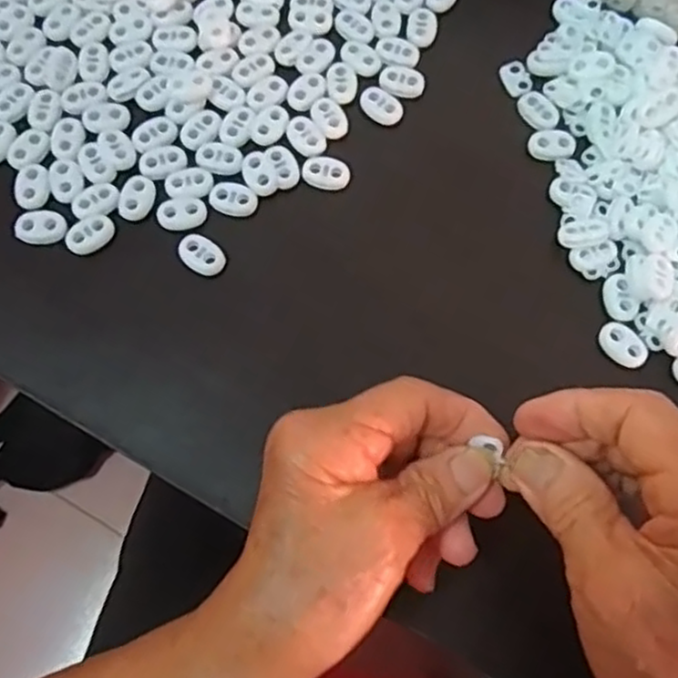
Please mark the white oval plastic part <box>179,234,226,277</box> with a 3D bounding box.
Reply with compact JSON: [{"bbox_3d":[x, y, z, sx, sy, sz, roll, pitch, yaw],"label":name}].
[{"bbox_3d":[-0.063,-0.039,0.328,0.022,0.004,0.016,36,75,9],"label":"white oval plastic part"}]

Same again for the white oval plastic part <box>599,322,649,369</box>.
[{"bbox_3d":[0.127,0.003,0.322,0.016,0.004,0.023,-41,78,-13],"label":"white oval plastic part"}]

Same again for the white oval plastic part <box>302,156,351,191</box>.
[{"bbox_3d":[-0.006,-0.080,0.345,0.022,0.004,0.016,14,73,3],"label":"white oval plastic part"}]

